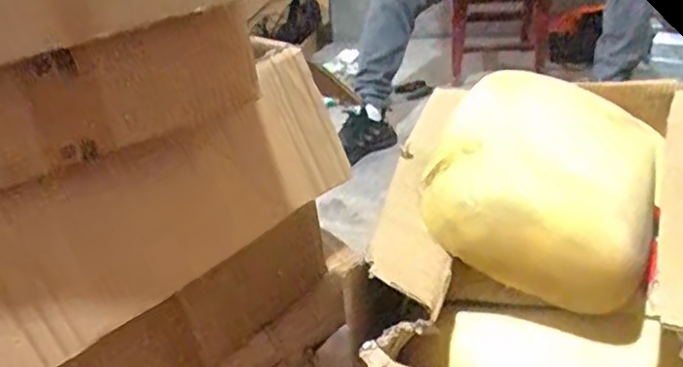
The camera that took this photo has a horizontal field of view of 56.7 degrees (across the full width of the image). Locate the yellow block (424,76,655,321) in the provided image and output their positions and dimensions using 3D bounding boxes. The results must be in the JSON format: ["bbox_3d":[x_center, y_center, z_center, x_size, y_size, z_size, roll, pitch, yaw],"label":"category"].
[{"bbox_3d":[0.224,-0.007,0.742,0.252,0.149,0.277,9,35,23],"label":"yellow block"}]

